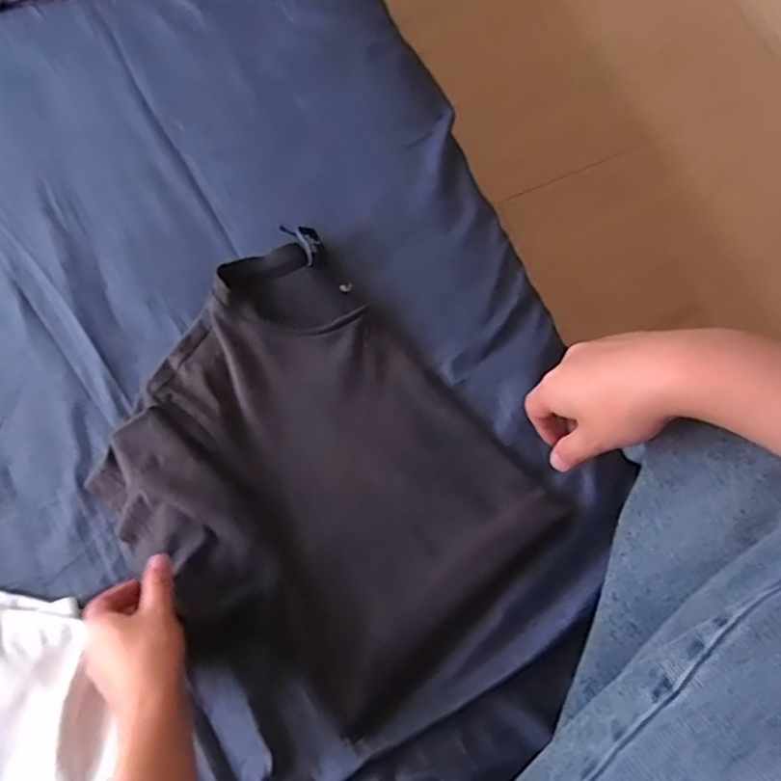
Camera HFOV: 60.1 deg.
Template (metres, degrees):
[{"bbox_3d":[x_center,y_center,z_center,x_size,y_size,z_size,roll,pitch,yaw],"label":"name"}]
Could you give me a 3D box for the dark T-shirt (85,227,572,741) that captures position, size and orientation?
[{"bbox_3d":[-0.065,0.067,0.556,0.275,0.028,0.334,-44,76,-12],"label":"dark T-shirt"}]

